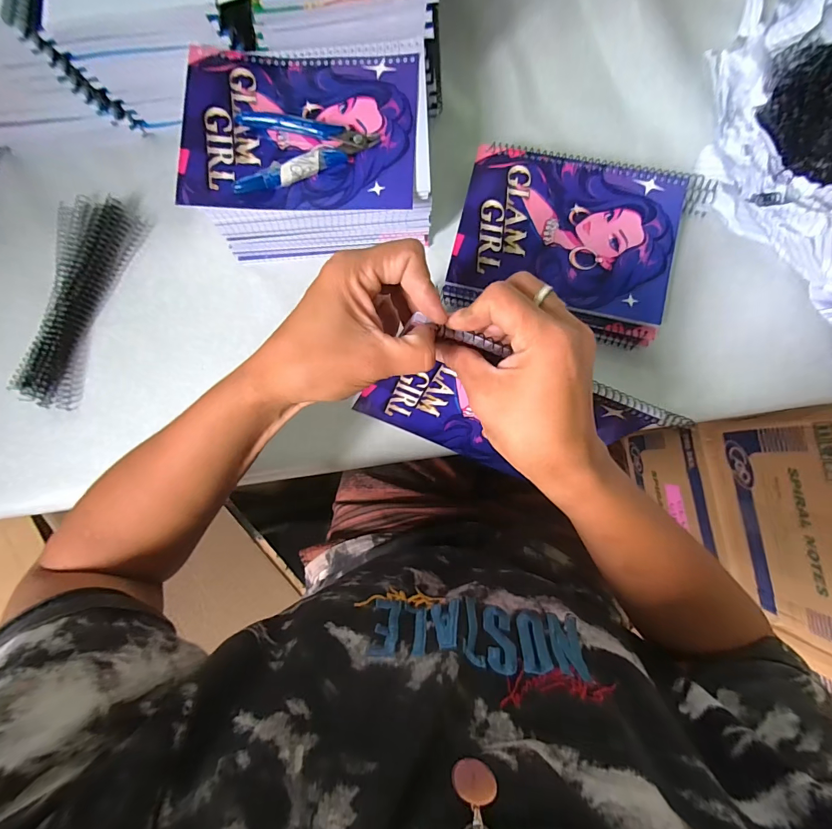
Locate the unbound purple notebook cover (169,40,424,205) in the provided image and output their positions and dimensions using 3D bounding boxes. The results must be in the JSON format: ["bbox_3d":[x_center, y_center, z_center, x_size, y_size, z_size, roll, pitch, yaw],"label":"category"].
[{"bbox_3d":[-0.098,-0.245,0.335,0.193,0.011,0.145,1,83,2],"label":"unbound purple notebook cover"}]

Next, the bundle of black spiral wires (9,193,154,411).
[{"bbox_3d":[-0.350,-0.119,0.402,0.075,0.019,0.218,17,84,4],"label":"bundle of black spiral wires"}]

